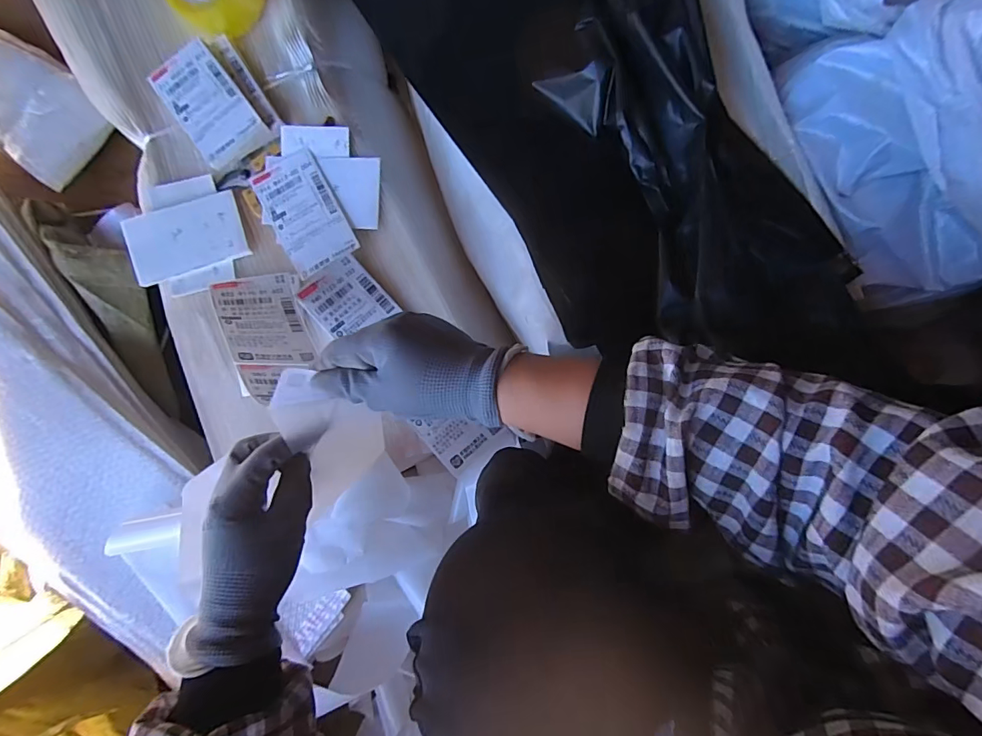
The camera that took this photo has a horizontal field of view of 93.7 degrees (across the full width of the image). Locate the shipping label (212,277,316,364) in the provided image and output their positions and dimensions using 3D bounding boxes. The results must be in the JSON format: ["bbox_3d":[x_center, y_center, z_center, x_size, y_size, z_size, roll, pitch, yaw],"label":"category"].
[{"bbox_3d":[-0.219,-0.047,0.448,0.076,0.013,0.128,-6,46,-37],"label":"shipping label"}]

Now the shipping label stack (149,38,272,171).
[{"bbox_3d":[-0.323,-0.300,0.532,0.076,0.029,0.139,-37,86,-3],"label":"shipping label stack"}]

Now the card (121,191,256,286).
[{"bbox_3d":[-0.348,-0.148,0.527,0.128,0.008,0.073,-17,101,-2],"label":"card"}]

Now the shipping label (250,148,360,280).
[{"bbox_3d":[-0.206,-0.171,0.511,0.076,0.004,0.130,-28,87,1],"label":"shipping label"}]

